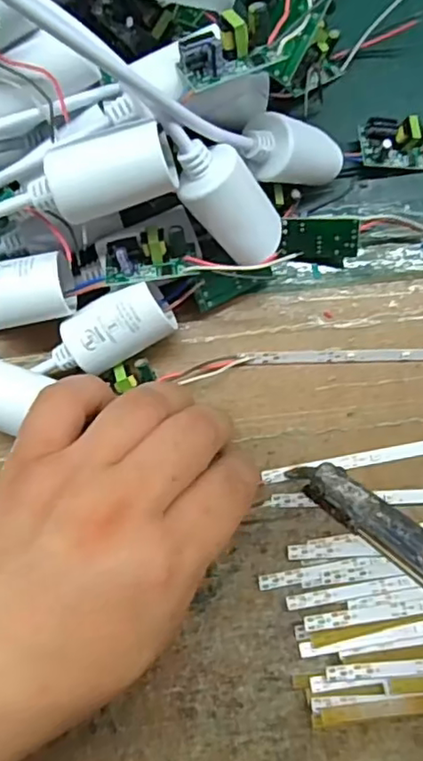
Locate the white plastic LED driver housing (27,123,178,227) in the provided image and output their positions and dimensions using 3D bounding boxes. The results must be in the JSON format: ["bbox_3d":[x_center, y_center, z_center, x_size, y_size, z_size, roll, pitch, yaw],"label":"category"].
[{"bbox_3d":[-0.038,-0.072,0.215,0.050,0.021,0.022,-15,83,-3],"label":"white plastic LED driver housing"}]

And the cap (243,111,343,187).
[{"bbox_3d":[0.037,-0.098,0.261,0.054,0.021,0.025,0,80,-38],"label":"cap"}]

